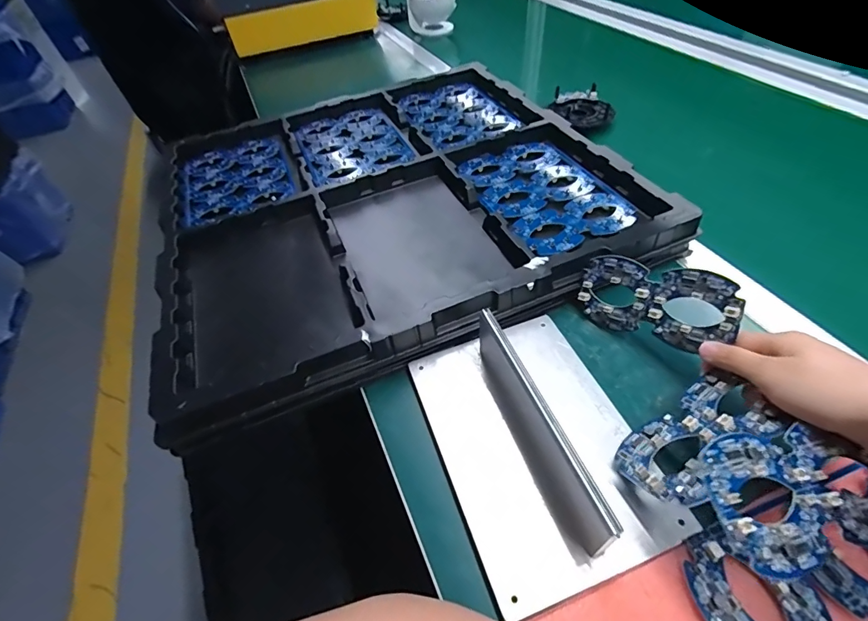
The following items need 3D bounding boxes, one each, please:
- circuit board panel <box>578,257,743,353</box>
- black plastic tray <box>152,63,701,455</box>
[{"bbox_3d":[0.183,-0.007,0.352,0.006,0.064,0.125,-13,23,-39],"label":"circuit board panel"},{"bbox_3d":[-0.061,-0.158,0.531,0.514,0.042,0.512,-19,51,-10],"label":"black plastic tray"}]

